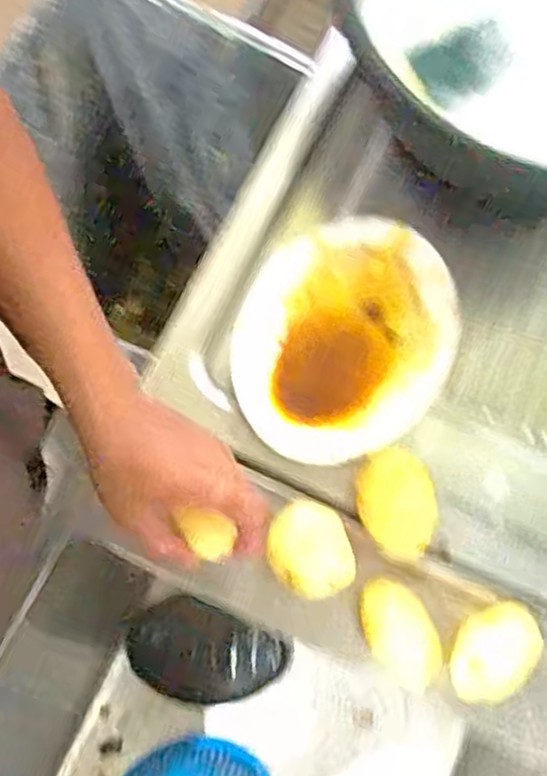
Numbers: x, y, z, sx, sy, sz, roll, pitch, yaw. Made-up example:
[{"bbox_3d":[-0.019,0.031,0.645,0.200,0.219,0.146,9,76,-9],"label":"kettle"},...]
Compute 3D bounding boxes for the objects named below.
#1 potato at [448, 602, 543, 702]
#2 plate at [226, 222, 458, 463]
[{"bbox_3d":[0.162,0.194,0.523,0.073,0.039,0.050,-40,78,-13],"label":"potato"},{"bbox_3d":[0.058,-0.042,0.602,0.176,0.026,0.213,27,74,6],"label":"plate"}]

